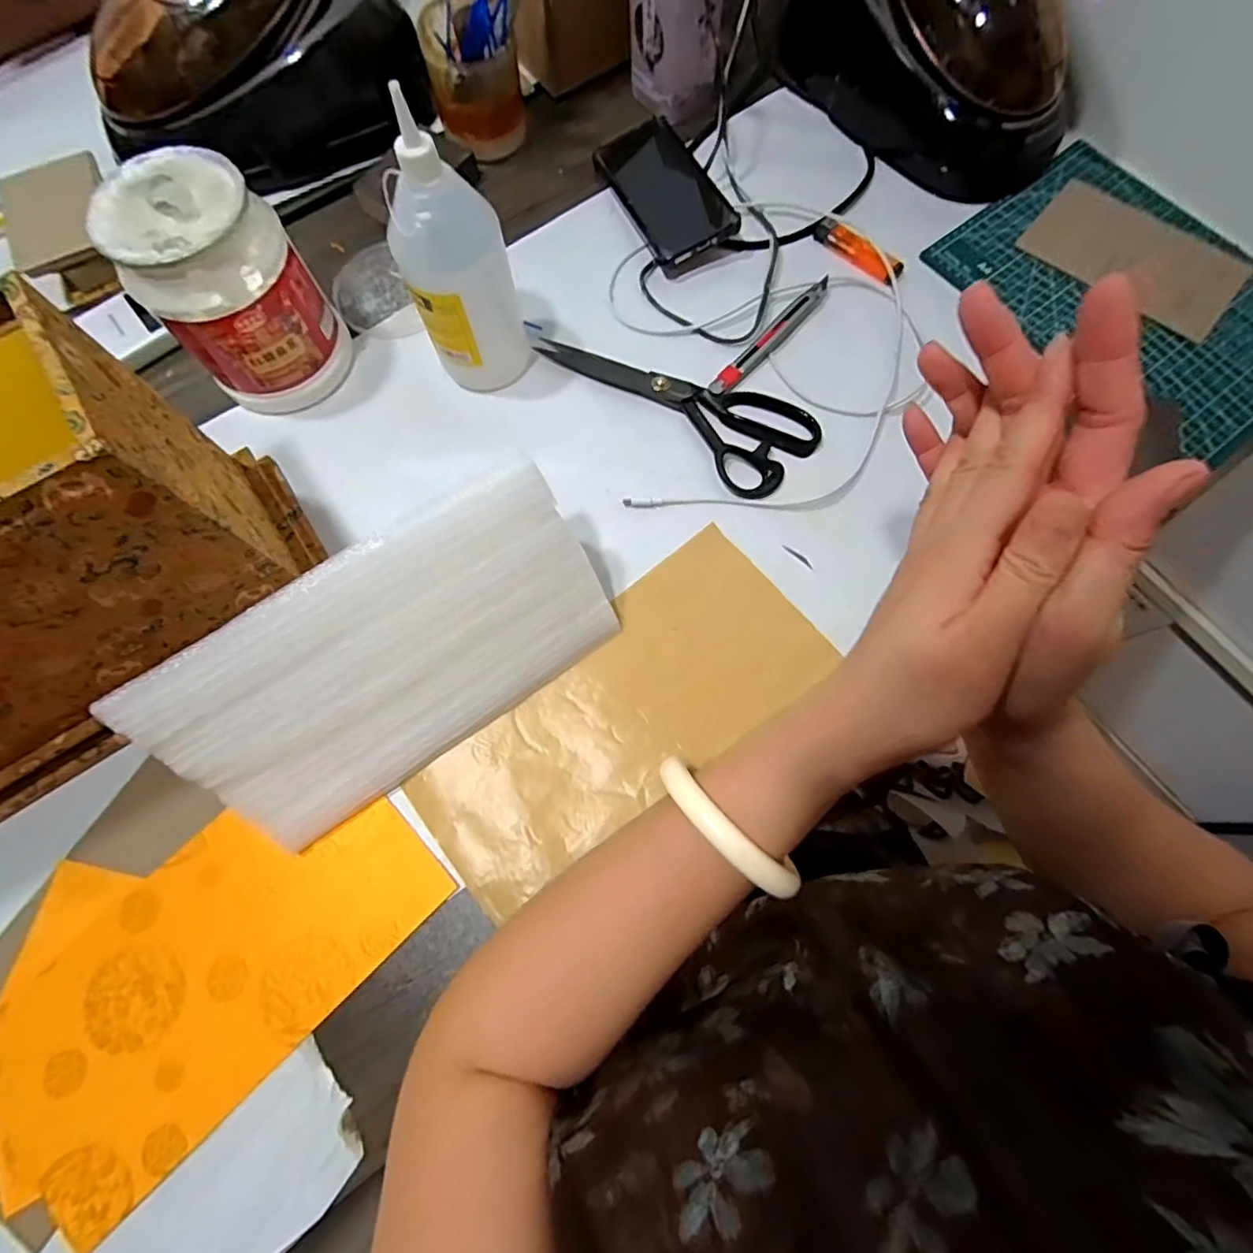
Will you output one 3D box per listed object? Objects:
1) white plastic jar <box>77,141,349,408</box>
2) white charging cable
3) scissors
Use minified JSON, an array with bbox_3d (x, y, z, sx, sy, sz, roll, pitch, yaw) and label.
[{"bbox_3d":[-0.297,-0.254,0.444,0.108,0.139,0.110,0,74,1],"label":"white plastic jar"},{"bbox_3d":[0.120,-0.246,0.494,0.258,0.017,0.310,-3,74,0],"label":"white charging cable"},{"bbox_3d":[0.045,-0.200,0.487,0.233,0.010,0.090,40,78,11],"label":"scissors"}]

